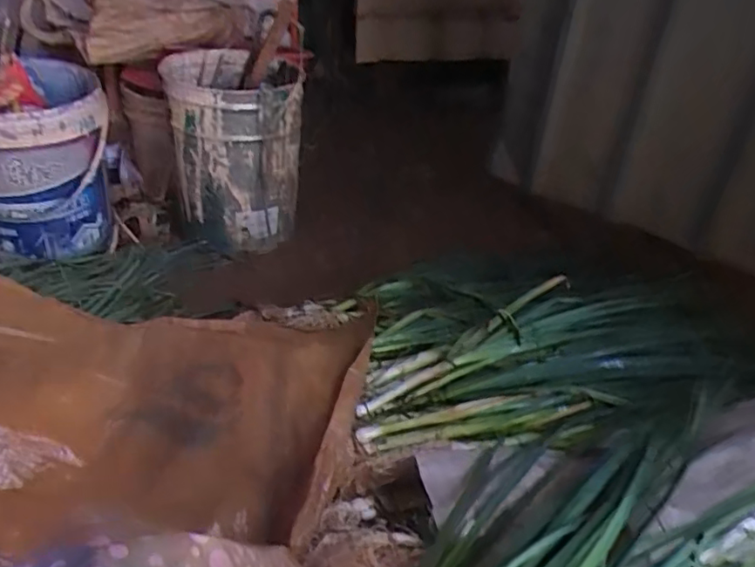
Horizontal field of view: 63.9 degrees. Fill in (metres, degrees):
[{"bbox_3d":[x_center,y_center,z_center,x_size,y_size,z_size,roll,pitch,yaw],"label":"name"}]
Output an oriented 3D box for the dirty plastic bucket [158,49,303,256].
[{"bbox_3d":[-0.314,-0.288,1.362,0.265,0.371,0.330,-1,34,-9],"label":"dirty plastic bucket"}]

